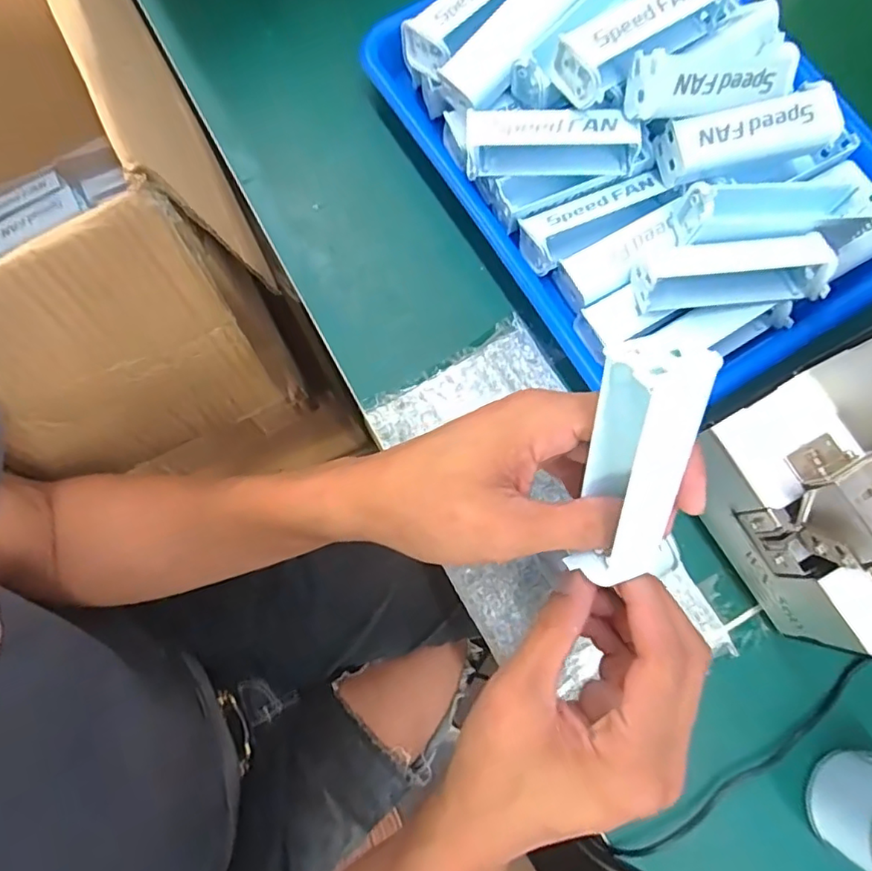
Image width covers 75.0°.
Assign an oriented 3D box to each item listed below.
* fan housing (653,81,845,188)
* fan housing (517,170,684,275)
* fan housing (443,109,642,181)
[{"bbox_3d":[0.187,-0.179,0.343,0.103,0.026,0.032,-16,97,-4],"label":"fan housing"},{"bbox_3d":[0.101,-0.138,0.361,0.094,0.025,0.036,-24,78,-5],"label":"fan housing"},{"bbox_3d":[0.064,-0.177,0.343,0.114,0.026,0.028,2,78,1],"label":"fan housing"}]

